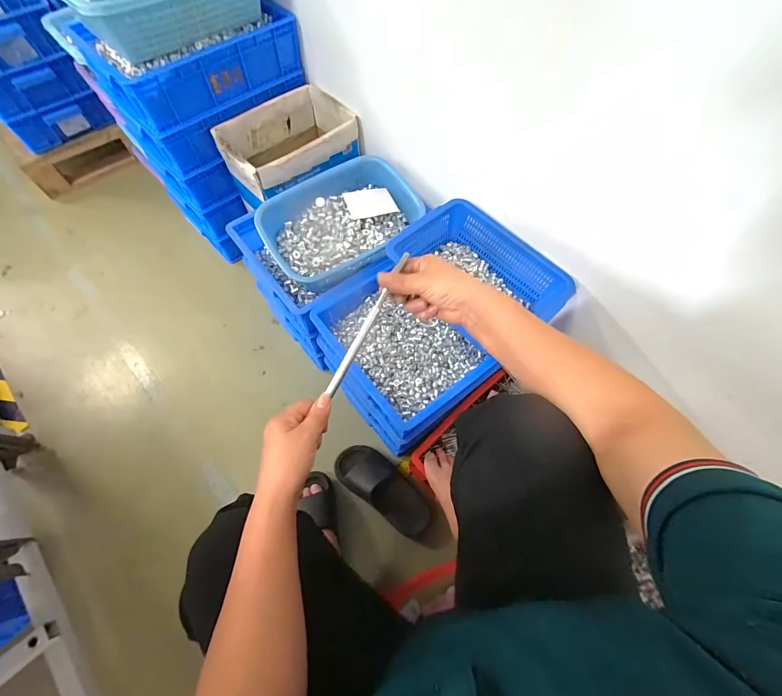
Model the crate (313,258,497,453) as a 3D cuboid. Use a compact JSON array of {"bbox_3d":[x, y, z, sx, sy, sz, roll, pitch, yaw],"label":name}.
[{"bbox_3d":[0.004,0.009,0.720,0.216,0.107,0.319,-37,70,-18],"label":"crate"}]

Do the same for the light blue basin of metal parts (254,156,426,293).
[{"bbox_3d":[-0.120,-0.291,0.782,0.323,0.099,0.247,-30,69,-15],"label":"light blue basin of metal parts"}]

